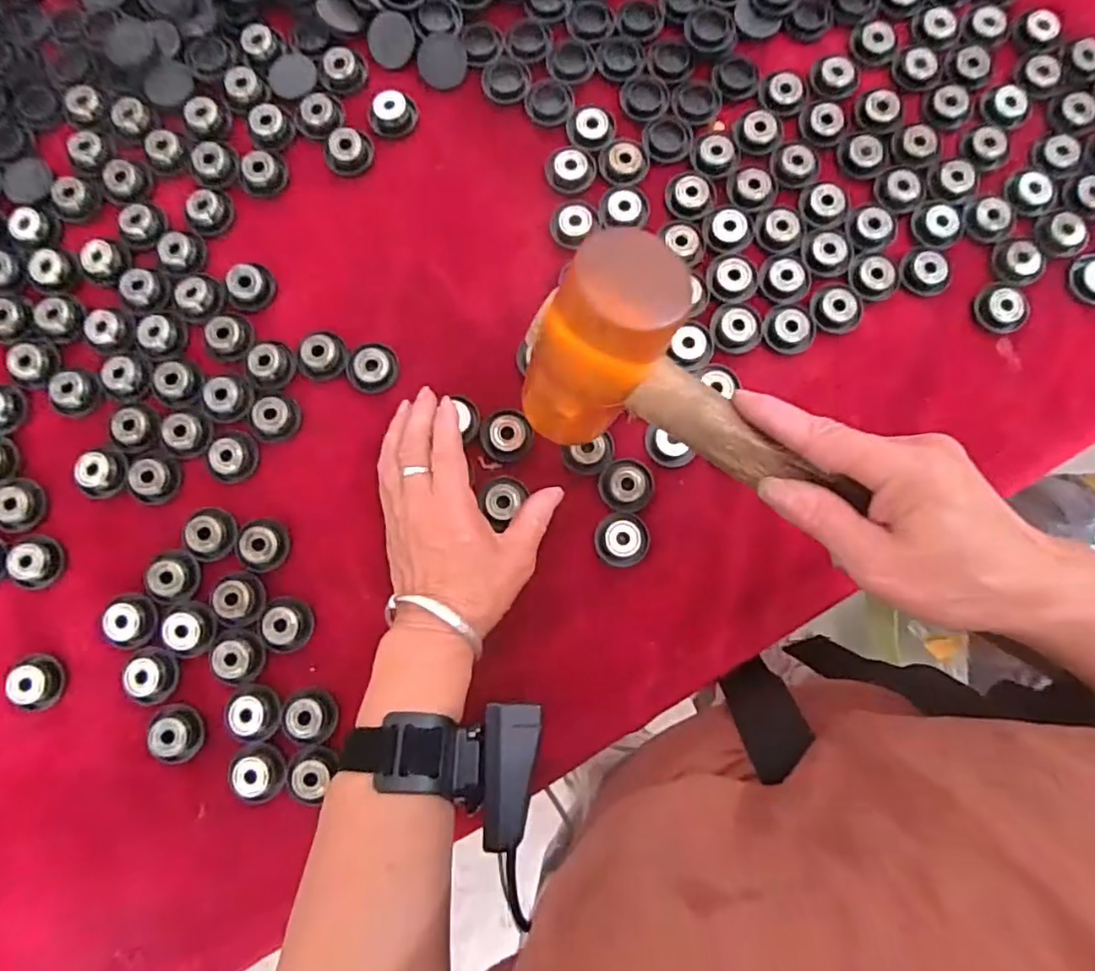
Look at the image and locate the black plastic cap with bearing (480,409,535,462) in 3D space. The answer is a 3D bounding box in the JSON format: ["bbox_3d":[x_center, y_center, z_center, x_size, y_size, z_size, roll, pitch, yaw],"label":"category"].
[{"bbox_3d":[-0.026,-0.032,0.390,0.032,0.005,0.032,0,83,0],"label":"black plastic cap with bearing"}]

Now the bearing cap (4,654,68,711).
[{"bbox_3d":[-0.308,0.119,0.373,0.026,0.015,0.032,16,83,2],"label":"bearing cap"}]

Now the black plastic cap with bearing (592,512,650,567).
[{"bbox_3d":[0.046,0.033,0.382,0.033,0.009,0.033,0,83,0],"label":"black plastic cap with bearing"}]

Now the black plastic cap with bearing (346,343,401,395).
[{"bbox_3d":[-0.113,-0.075,0.398,0.032,0.011,0.030,2,83,0],"label":"black plastic cap with bearing"}]

